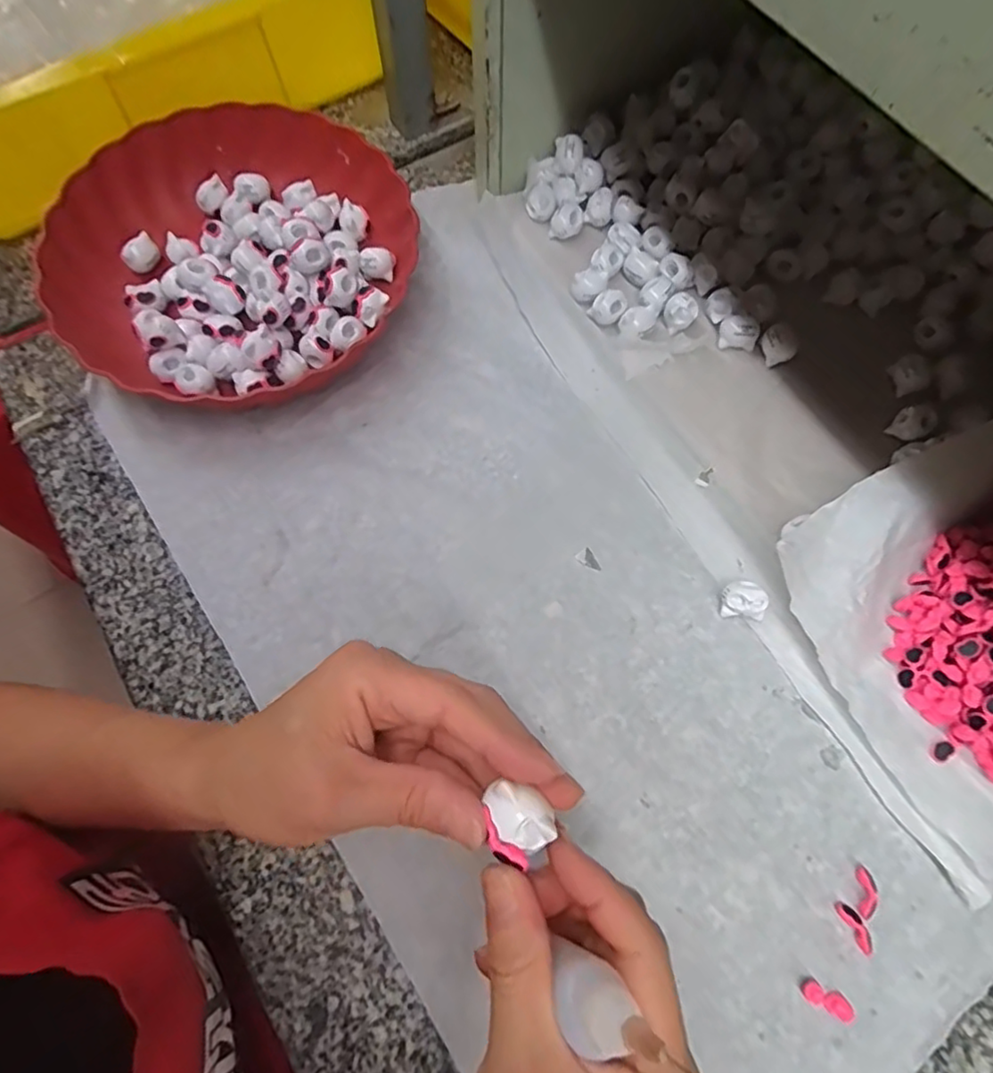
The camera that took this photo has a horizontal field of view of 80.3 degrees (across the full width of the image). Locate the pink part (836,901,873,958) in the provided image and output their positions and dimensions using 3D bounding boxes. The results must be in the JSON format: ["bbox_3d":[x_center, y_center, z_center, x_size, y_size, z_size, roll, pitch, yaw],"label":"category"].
[{"bbox_3d":[0.186,0.202,0.303,0.008,0.005,0.024,-25,73,-8],"label":"pink part"}]

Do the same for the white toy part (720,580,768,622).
[{"bbox_3d":[0.149,0.039,0.356,0.026,0.020,0.019,8,71,3],"label":"white toy part"}]

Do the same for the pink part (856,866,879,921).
[{"bbox_3d":[0.195,0.187,0.309,0.010,0.007,0.023,11,71,4],"label":"pink part"}]

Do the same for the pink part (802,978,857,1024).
[{"bbox_3d":[0.165,0.231,0.292,0.025,0.005,0.011,26,73,9],"label":"pink part"}]

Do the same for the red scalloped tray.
[{"bbox_3d":[-0.183,-0.202,0.422,0.237,0.048,0.245,21,72,7],"label":"red scalloped tray"}]

